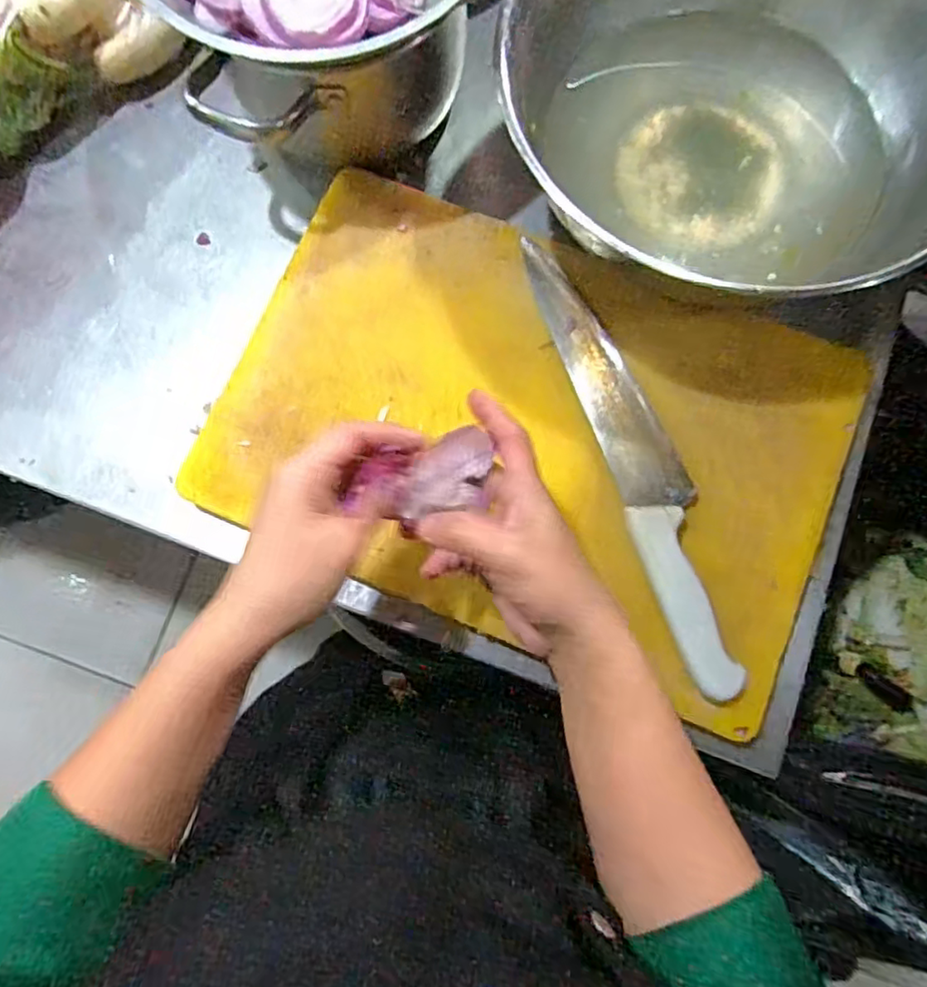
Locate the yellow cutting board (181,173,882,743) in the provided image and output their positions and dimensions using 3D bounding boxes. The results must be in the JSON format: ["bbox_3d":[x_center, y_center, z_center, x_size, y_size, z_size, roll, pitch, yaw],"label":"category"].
[{"bbox_3d":[0.048,-0.050,0.464,0.441,0.026,0.293,21,80,4],"label":"yellow cutting board"}]

